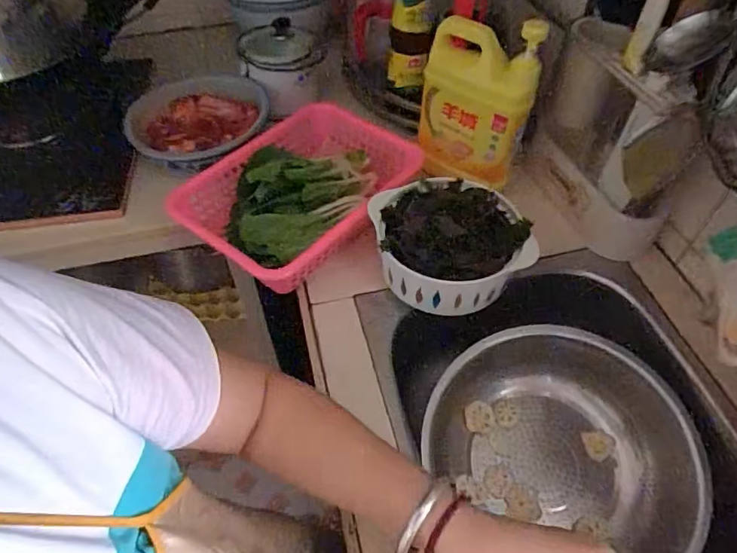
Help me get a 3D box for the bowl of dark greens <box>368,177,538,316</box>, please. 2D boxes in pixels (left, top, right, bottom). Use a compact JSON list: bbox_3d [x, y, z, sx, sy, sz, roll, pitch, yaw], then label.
[{"bbox_3d":[0.098,-0.045,0.619,0.173,0.080,0.172,0,51,0],"label":"bowl of dark greens"}]

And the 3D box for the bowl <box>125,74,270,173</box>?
[{"bbox_3d":[-0.260,-0.245,0.794,0.190,0.051,0.211,-6,51,-4],"label":"bowl"}]

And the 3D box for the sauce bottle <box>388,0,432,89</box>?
[{"bbox_3d":[0.067,-0.418,0.783,0.061,0.230,0.062,4,51,4],"label":"sauce bottle"}]

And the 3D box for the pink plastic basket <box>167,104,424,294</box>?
[{"bbox_3d":[-0.091,-0.124,0.695,0.224,0.079,0.316,31,58,23],"label":"pink plastic basket"}]

